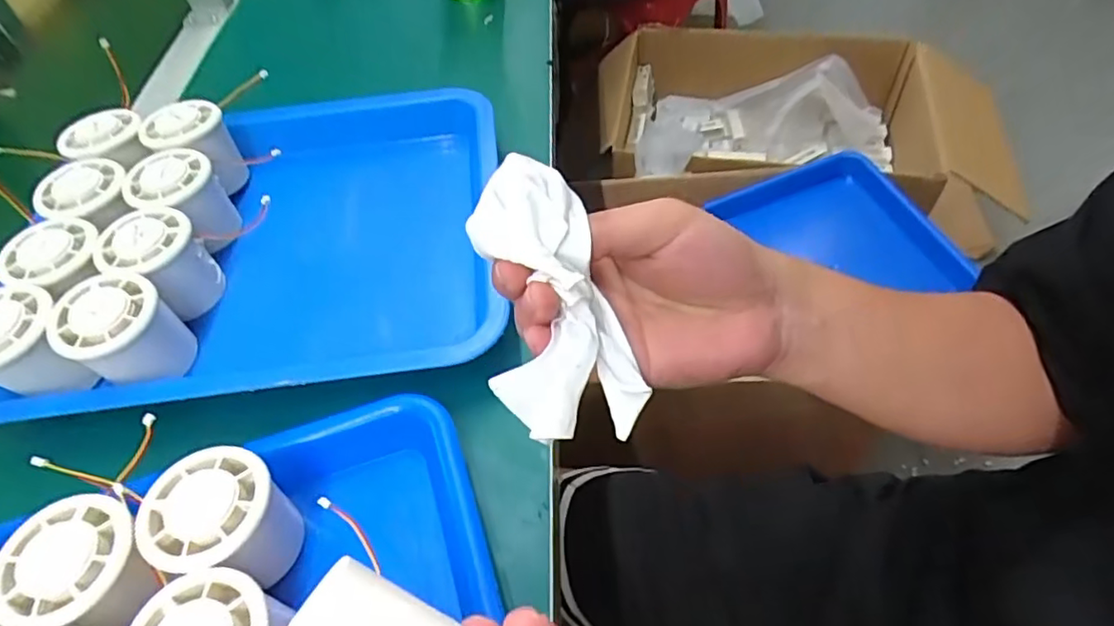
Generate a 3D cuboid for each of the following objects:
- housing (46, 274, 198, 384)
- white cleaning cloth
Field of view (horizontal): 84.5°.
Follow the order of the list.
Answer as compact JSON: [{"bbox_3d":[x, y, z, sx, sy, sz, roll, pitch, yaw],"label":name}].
[{"bbox_3d":[-0.253,0.013,0.363,0.056,0.050,0.057,-3,53,3],"label":"housing"},{"bbox_3d":[-0.002,-0.002,0.244,0.055,0.038,0.117,-17,93,-7],"label":"white cleaning cloth"}]

